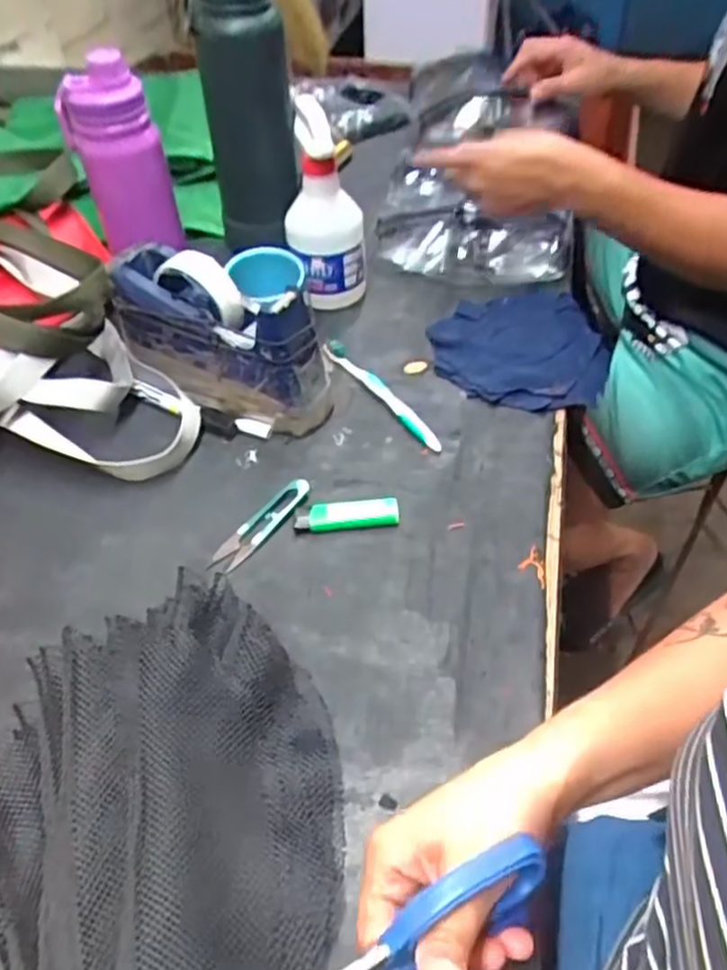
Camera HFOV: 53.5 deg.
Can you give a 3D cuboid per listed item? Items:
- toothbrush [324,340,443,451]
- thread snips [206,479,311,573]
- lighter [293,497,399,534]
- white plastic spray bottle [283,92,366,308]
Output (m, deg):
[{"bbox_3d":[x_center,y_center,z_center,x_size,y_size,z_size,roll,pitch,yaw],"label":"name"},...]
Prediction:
[{"bbox_3d":[0.016,-0.086,0.657,0.016,0.022,0.166,-29,52,-23],"label":"toothbrush"},{"bbox_3d":[-0.078,0.029,0.562,0.027,0.007,0.100,29,54,26],"label":"thread snips"},{"bbox_3d":[-0.013,0.022,0.564,0.081,0.010,0.025,-5,47,-2],"label":"lighter"},{"bbox_3d":[-0.043,-0.281,0.722,0.076,0.192,0.092,-10,47,-7],"label":"white plastic spray bottle"}]

